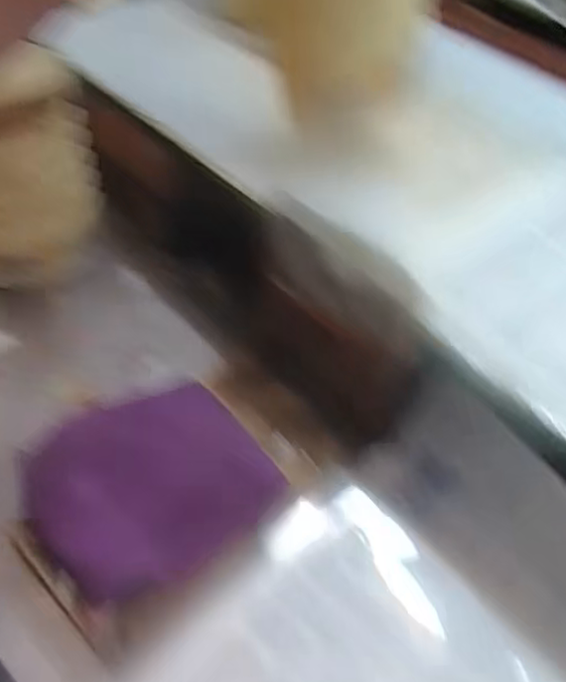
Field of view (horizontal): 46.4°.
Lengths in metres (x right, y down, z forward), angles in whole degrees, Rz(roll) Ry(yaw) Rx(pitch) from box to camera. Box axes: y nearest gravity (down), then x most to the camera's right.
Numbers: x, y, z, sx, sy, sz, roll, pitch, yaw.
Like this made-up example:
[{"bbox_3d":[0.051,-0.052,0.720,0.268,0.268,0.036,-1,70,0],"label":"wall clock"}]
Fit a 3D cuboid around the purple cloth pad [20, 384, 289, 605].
[{"bbox_3d":[-0.077,0.084,0.395,0.131,0.027,0.109,-29,62,-23],"label":"purple cloth pad"}]

